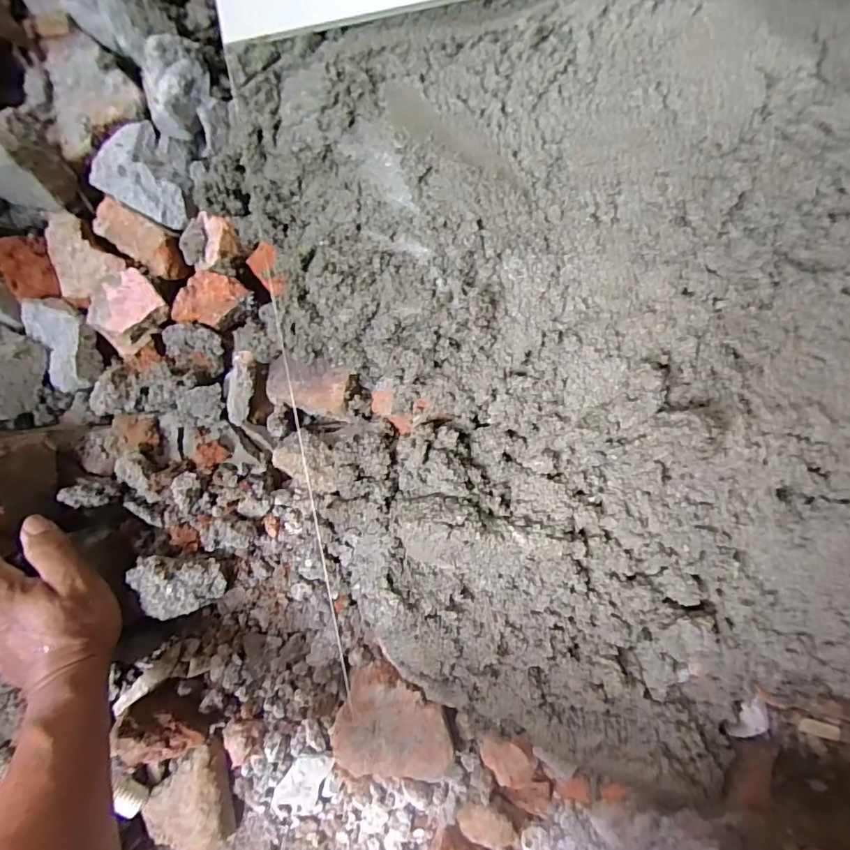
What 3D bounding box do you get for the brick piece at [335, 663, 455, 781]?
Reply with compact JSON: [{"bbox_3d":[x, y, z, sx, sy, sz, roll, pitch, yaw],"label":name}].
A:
[{"bbox_3d":[-0.022,0.236,0.364,0.089,0.029,0.081,0,93,2],"label":"brick piece"}]

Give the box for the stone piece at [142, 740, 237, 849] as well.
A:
[{"bbox_3d":[-0.191,0.309,0.377,0.059,0.024,0.099,-5,93,2],"label":"stone piece"}]

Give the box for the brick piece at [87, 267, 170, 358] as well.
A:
[{"bbox_3d":[-0.226,-0.086,0.351,0.053,0.024,0.046,-42,91,4],"label":"brick piece"}]

